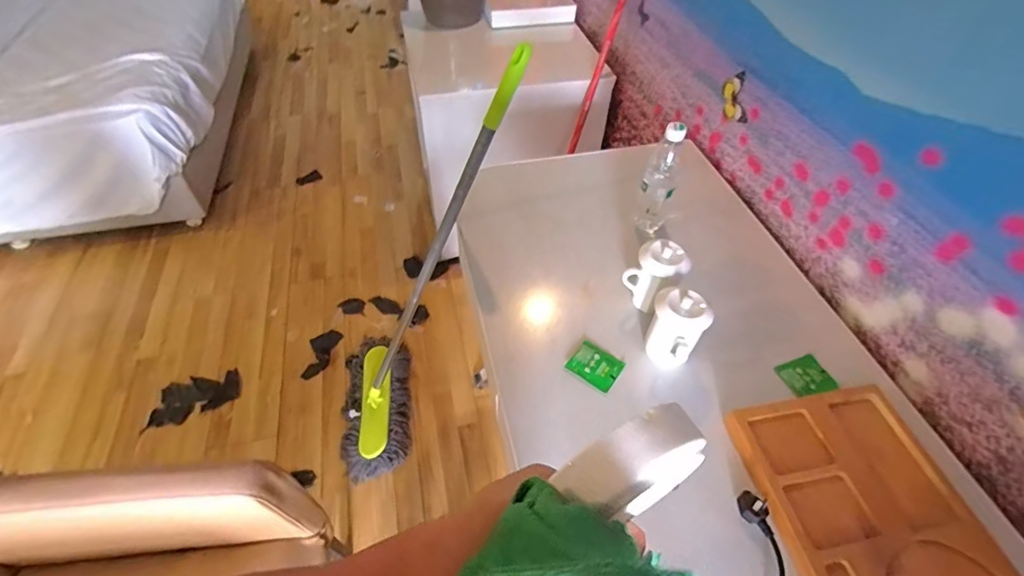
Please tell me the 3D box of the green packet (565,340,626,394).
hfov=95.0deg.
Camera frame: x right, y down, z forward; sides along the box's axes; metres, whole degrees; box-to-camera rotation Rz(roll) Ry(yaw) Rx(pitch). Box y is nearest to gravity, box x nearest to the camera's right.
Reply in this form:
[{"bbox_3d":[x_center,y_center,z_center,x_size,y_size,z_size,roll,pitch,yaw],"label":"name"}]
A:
[{"bbox_3d":[0.124,0.117,0.698,0.071,0.007,0.067,31,49,19],"label":"green packet"}]

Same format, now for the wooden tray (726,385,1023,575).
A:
[{"bbox_3d":[0.438,0.290,0.550,0.238,0.026,0.347,-8,51,-8],"label":"wooden tray"}]

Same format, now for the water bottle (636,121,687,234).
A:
[{"bbox_3d":[0.246,-0.184,0.766,0.052,0.182,0.069,18,53,13],"label":"water bottle"}]

